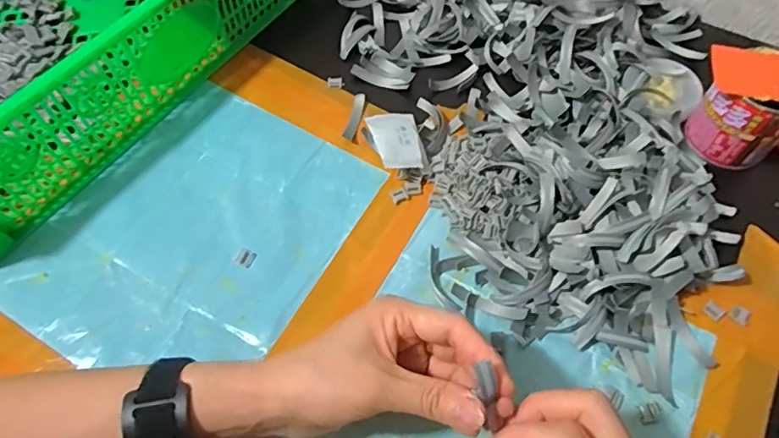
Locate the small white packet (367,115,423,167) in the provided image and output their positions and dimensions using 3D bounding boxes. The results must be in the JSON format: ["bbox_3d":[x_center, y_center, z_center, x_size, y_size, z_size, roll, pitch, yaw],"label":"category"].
[{"bbox_3d":[0.006,-0.065,0.444,0.038,0.007,0.061,-12,51,-11],"label":"small white packet"}]

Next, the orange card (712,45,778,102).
[{"bbox_3d":[0.285,-0.106,0.405,0.081,0.006,0.051,9,65,6],"label":"orange card"}]

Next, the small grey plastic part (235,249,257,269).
[{"bbox_3d":[-0.108,0.029,0.410,0.013,0.004,0.013,21,62,13],"label":"small grey plastic part"}]

